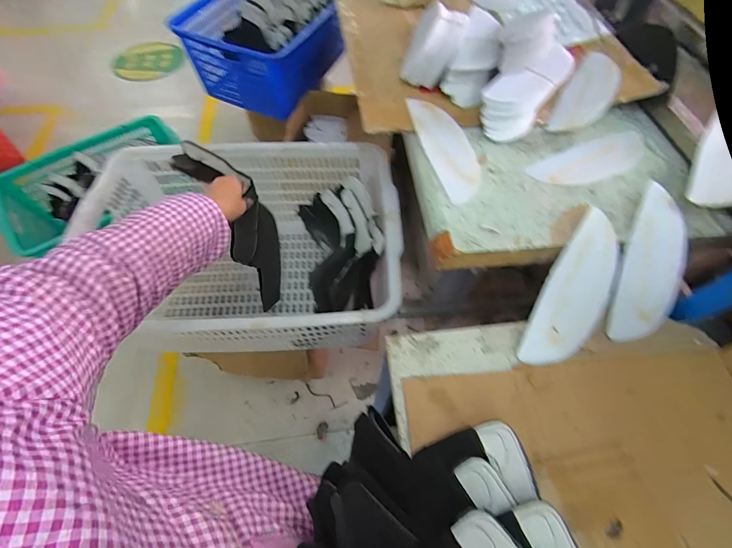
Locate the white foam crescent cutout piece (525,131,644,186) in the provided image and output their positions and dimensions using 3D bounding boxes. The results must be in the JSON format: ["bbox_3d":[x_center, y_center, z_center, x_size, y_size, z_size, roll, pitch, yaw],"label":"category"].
[{"bbox_3d":[0.343,-0.170,0.515,0.213,0.005,0.067,-20,62,-11],"label":"white foam crescent cutout piece"}]

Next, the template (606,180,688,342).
[{"bbox_3d":[0.366,-0.010,0.437,0.071,0.005,0.211,22,80,6],"label":"template"}]

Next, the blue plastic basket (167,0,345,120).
[{"bbox_3d":[-0.329,-0.832,1.235,0.427,0.270,0.560,22,63,12],"label":"blue plastic basket"}]

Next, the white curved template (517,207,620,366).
[{"bbox_3d":[0.263,0.021,0.427,0.079,0.008,0.210,26,82,0],"label":"white curved template"}]

